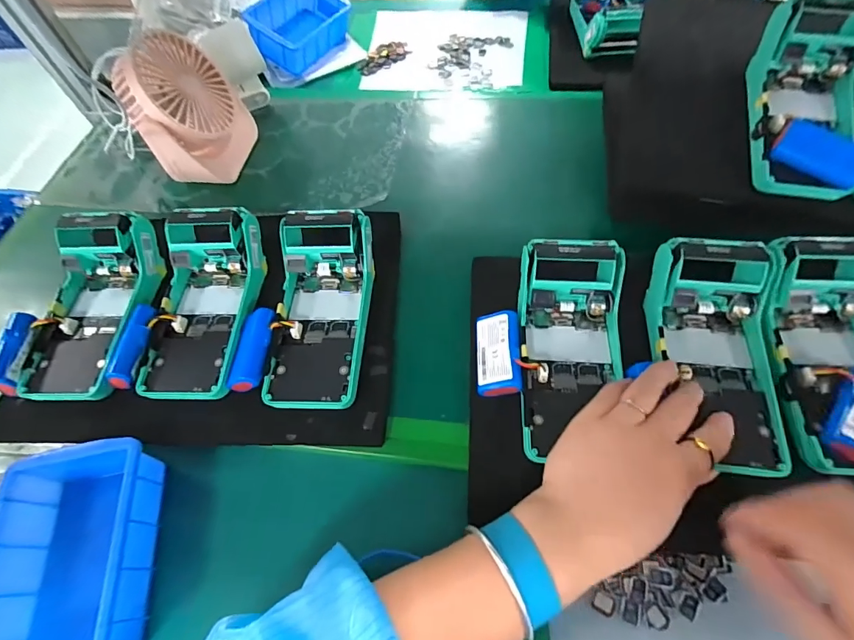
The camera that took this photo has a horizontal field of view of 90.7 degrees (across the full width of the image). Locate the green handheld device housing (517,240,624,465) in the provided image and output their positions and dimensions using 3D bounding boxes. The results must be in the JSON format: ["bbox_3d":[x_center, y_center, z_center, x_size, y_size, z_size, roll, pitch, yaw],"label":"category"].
[{"bbox_3d":[0.111,0.018,0.317,0.080,0.060,0.161,1,59,5],"label":"green handheld device housing"}]

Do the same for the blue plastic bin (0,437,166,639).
[{"bbox_3d":[-0.246,0.165,0.297,0.095,0.057,0.151,-13,59,-3],"label":"blue plastic bin"}]

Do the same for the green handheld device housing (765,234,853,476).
[{"bbox_3d":[0.303,0.022,0.302,0.084,0.059,0.169,-1,59,4],"label":"green handheld device housing"}]

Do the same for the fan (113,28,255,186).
[{"bbox_3d":[-0.259,-0.231,0.470,0.066,0.139,0.128,7,60,8],"label":"fan"}]

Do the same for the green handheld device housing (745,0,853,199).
[{"bbox_3d":[0.338,-0.194,0.374,0.082,0.054,0.176,12,85,11],"label":"green handheld device housing"}]

